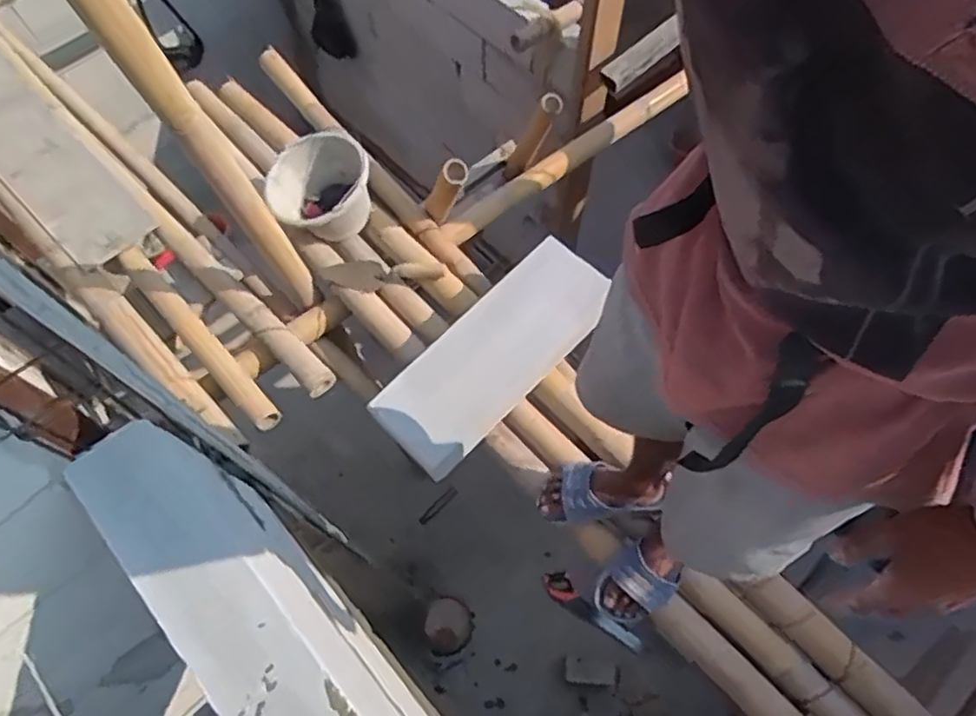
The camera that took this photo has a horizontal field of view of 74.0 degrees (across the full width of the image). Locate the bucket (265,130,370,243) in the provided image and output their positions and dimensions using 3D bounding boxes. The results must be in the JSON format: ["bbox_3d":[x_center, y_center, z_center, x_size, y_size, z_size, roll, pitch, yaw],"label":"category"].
[{"bbox_3d":[-0.398,-0.396,1.562,0.242,0.158,0.233,0,66,0],"label":"bucket"}]

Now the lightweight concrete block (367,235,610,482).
[{"bbox_3d":[0.020,-0.009,1.380,0.557,0.092,0.213,-42,72,-16],"label":"lightweight concrete block"}]

